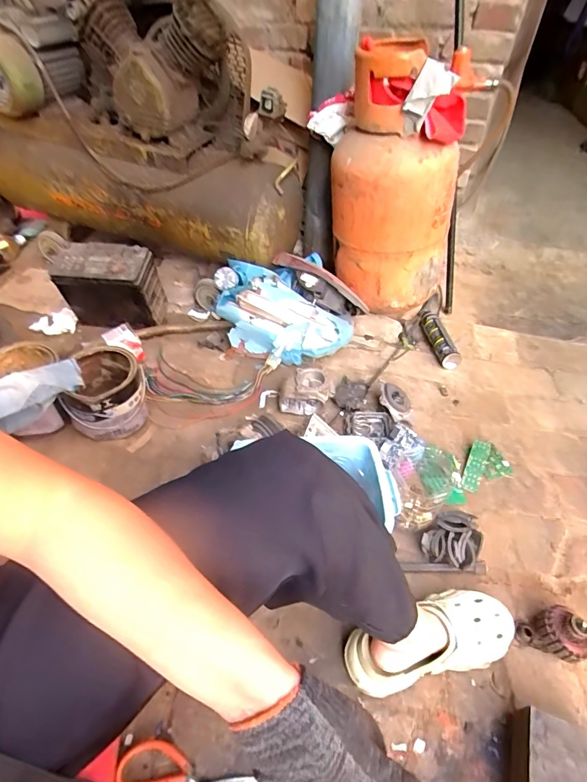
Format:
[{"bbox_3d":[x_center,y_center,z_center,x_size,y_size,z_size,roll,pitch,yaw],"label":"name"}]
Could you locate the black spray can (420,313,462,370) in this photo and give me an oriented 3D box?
[{"bbox_3d":[0.408,-0.149,1.208,0.052,0.056,0.227,-8,47,-10],"label":"black spray can"}]

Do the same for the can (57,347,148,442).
[{"bbox_3d":[-0.422,0.008,0.970,0.163,0.146,0.174,-16,49,-16],"label":"can"}]

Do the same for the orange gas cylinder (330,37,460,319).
[{"bbox_3d":[0.254,-0.518,1.145,0.262,0.608,0.320,-16,49,-16],"label":"orange gas cylinder"}]

